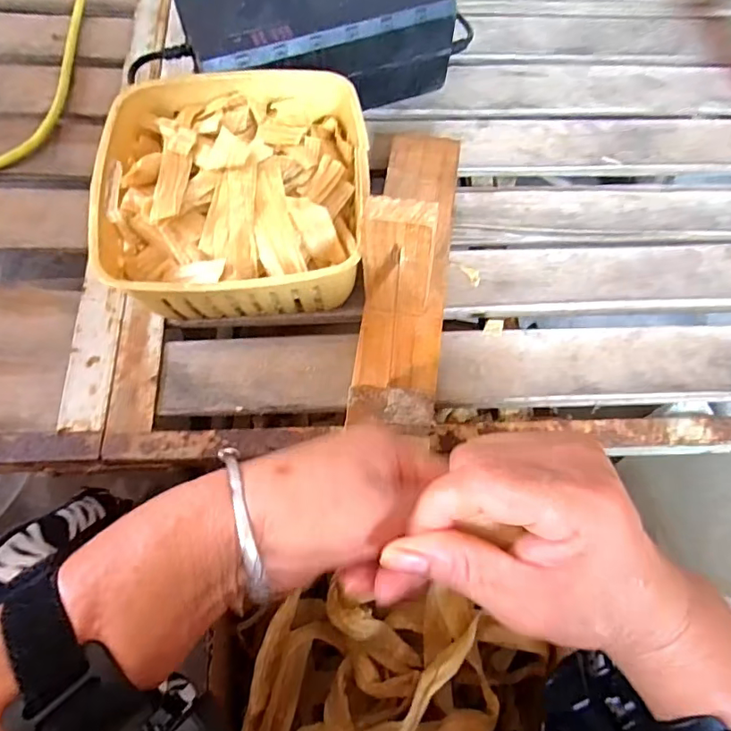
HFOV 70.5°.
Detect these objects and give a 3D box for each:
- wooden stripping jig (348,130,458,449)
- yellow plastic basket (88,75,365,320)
[{"bbox_3d":[0.034,-0.089,0.357,0.060,0.119,0.253,9,68,-2],"label":"wooden stripping jig"},{"bbox_3d":[-0.095,-0.125,0.394,0.182,0.083,0.184,2,68,-5],"label":"yellow plastic basket"}]

